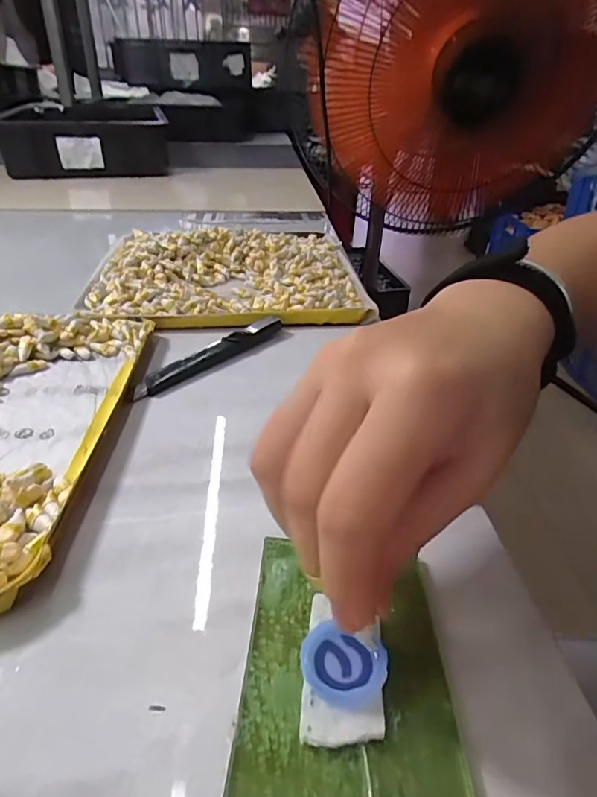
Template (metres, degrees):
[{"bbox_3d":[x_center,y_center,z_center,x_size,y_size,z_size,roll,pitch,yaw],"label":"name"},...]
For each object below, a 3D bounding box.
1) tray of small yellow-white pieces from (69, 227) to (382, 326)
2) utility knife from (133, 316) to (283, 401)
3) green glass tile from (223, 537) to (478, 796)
[{"bbox_3d":[-0.069,-0.129,0.460,0.236,0.021,0.214,-2,37,-9],"label":"tray of small yellow-white pieces"},{"bbox_3d":[-0.059,-0.032,0.333,0.023,0.008,0.124,25,41,25],"label":"utility knife"},{"bbox_3d":[0.016,0.090,0.157,0.069,0.005,0.099,5,36,0],"label":"green glass tile"}]

